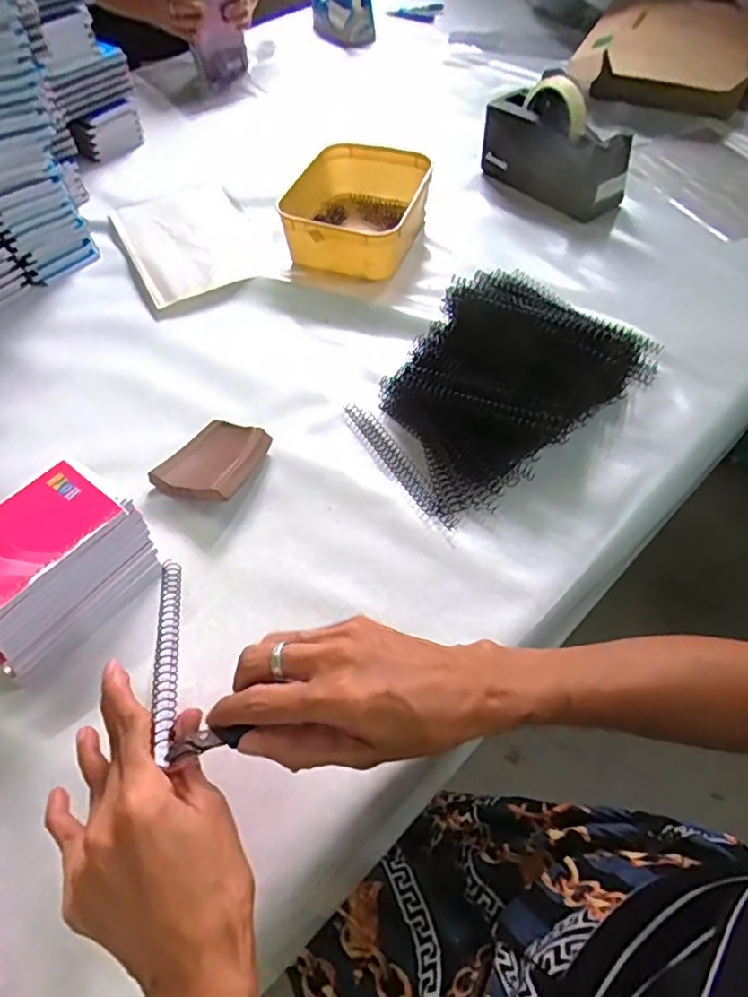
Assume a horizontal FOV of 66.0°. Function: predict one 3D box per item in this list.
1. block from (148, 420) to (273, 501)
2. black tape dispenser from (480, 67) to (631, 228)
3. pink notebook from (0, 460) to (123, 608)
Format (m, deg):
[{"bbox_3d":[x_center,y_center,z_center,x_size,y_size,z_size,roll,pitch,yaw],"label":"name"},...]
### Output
[{"bbox_3d":[-0.145,-0.033,0.529,0.084,0.031,0.087,18,57,16],"label":"block"},{"bbox_3d":[0.233,-0.465,0.745,0.063,0.117,0.203,-35,59,-20],"label":"black tape dispenser"},{"bbox_3d":[-0.256,0.030,0.412,0.075,0.008,0.127,34,61,24],"label":"pink notebook"}]

